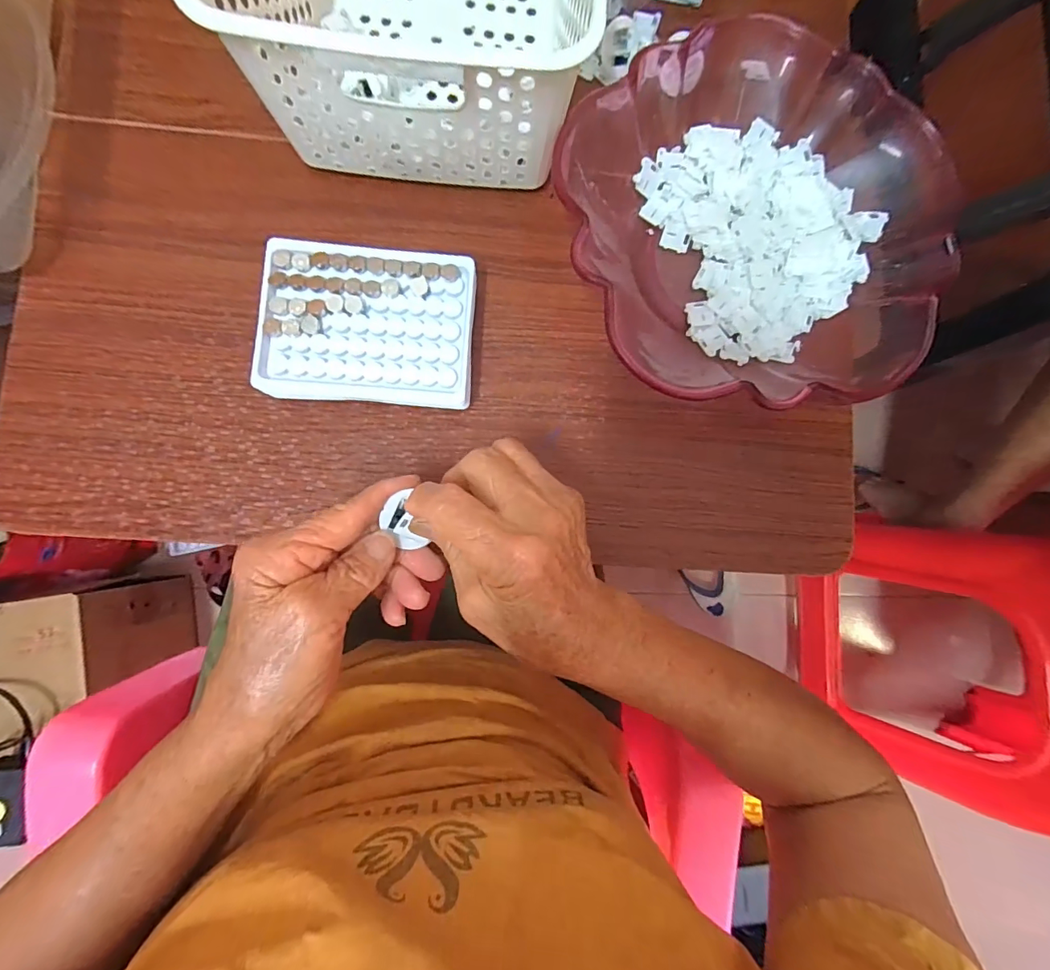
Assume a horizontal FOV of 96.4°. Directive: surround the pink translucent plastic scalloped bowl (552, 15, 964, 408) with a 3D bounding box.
[{"bbox_3d":[0.143,-0.164,0.311,0.227,0.061,0.224,0,86,-4],"label":"pink translucent plastic scalloped bowl"}]

